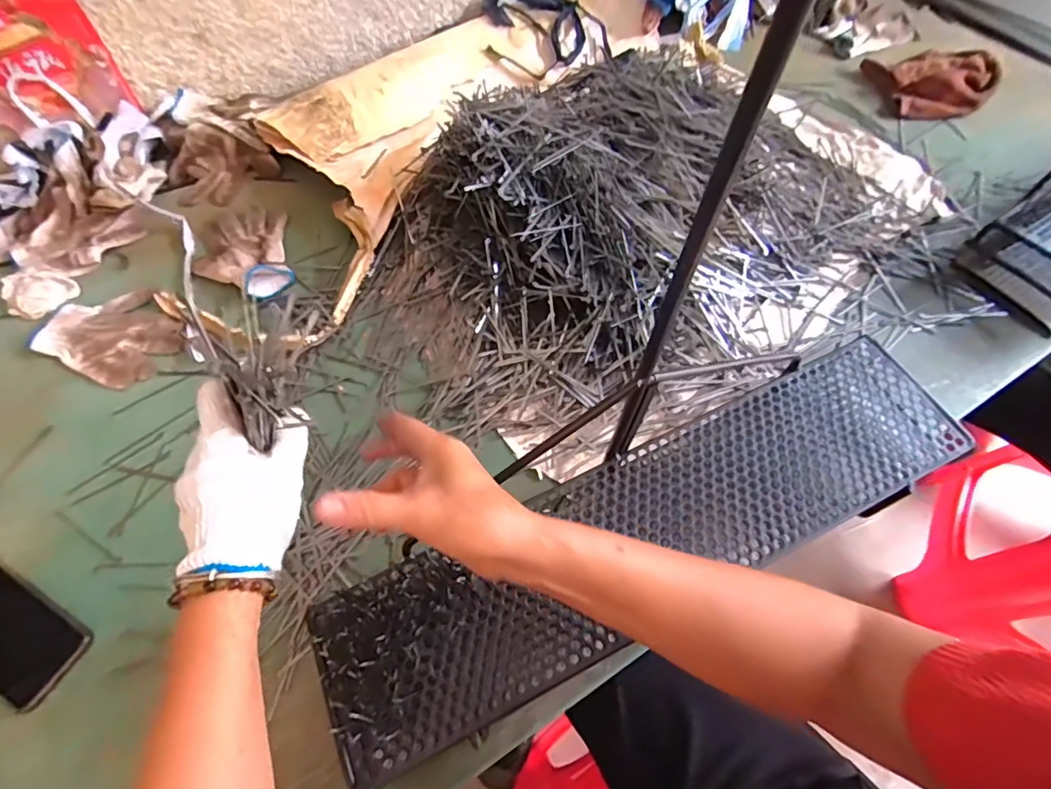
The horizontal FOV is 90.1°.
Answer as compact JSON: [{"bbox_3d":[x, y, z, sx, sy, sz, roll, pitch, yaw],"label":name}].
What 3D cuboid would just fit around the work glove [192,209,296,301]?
[{"bbox_3d":[-0.400,-0.202,0.745,0.120,0.025,0.174,-17,61,-7],"label":"work glove"}]

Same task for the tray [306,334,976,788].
[{"bbox_3d":[0.120,0.112,0.456,0.590,0.053,0.139,-24,69,-12],"label":"tray"}]

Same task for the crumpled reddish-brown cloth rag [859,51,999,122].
[{"bbox_3d":[0.658,-0.516,0.870,0.193,0.071,0.152,31,66,18],"label":"crumpled reddish-brown cloth rag"}]

